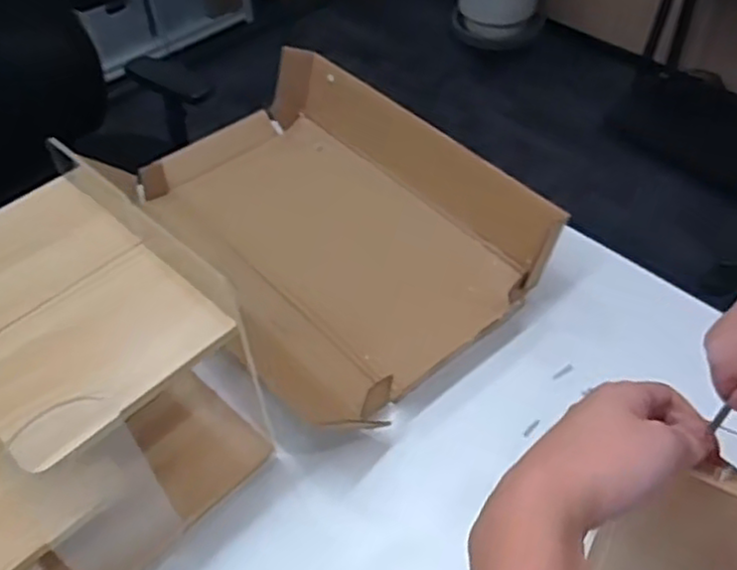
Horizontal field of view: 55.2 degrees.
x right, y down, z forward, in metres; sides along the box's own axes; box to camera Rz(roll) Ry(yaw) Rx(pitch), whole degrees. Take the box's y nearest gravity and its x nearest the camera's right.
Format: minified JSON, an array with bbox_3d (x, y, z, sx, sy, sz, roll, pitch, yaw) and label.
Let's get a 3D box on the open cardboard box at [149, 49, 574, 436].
[{"bbox_3d":[-0.076,-0.093,0.997,0.397,0.140,0.567,-32,54,-25],"label":"open cardboard box"}]

